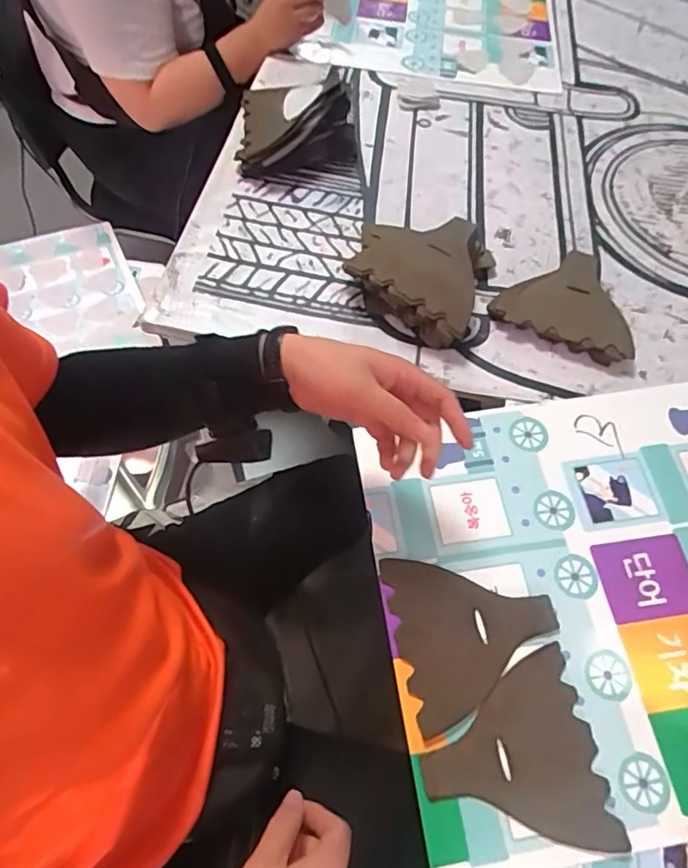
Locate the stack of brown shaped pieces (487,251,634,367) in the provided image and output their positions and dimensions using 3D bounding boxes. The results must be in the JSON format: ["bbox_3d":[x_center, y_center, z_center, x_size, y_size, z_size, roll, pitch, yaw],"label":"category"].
[{"bbox_3d":[0.272,-0.166,0.666,0.159,0.027,0.142,22,63,8],"label":"stack of brown shaped pieces"}]

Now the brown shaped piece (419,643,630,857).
[{"bbox_3d":[0.133,0.257,0.439,0.141,0.004,0.139,-7,63,-7],"label":"brown shaped piece"}]

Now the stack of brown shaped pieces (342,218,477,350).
[{"bbox_3d":[0.083,-0.200,0.662,0.157,0.062,0.174,16,62,5],"label":"stack of brown shaped pieces"}]

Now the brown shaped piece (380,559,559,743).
[{"bbox_3d":[0.116,0.172,0.485,0.139,0.006,0.139,-8,63,-7],"label":"brown shaped piece"}]

